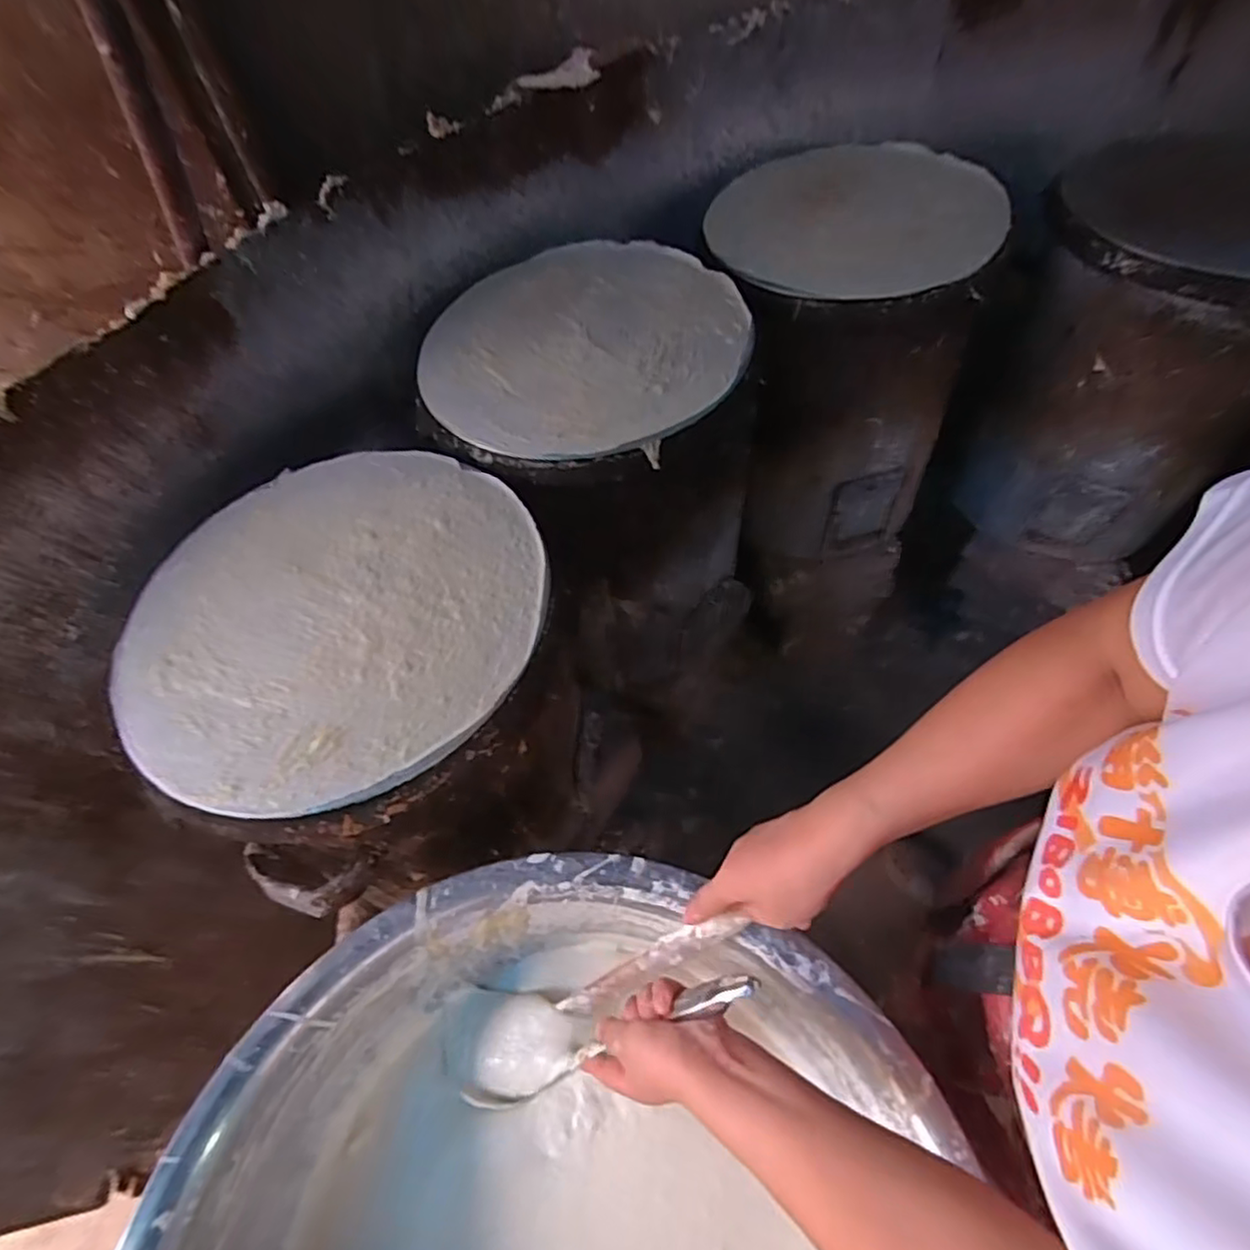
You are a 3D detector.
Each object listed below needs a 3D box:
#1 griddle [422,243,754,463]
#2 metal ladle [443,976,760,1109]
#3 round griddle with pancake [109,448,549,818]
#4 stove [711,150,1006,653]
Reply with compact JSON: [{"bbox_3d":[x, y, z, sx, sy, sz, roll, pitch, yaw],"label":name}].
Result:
[{"bbox_3d":[-0.045,-0.325,0.746,0.352,0.026,0.360,-2,57,2],"label":"griddle"},{"bbox_3d":[-0.024,0.310,0.510,0.304,0.060,0.087,-32,50,32],"label":"metal ladle"},{"bbox_3d":[-0.255,-0.019,0.582,0.364,0.025,0.359,-2,57,2],"label":"round griddle with pancake"},{"bbox_3d":[0.314,-0.324,1.103,0.345,0.705,0.341,-2,57,2],"label":"stove"}]

